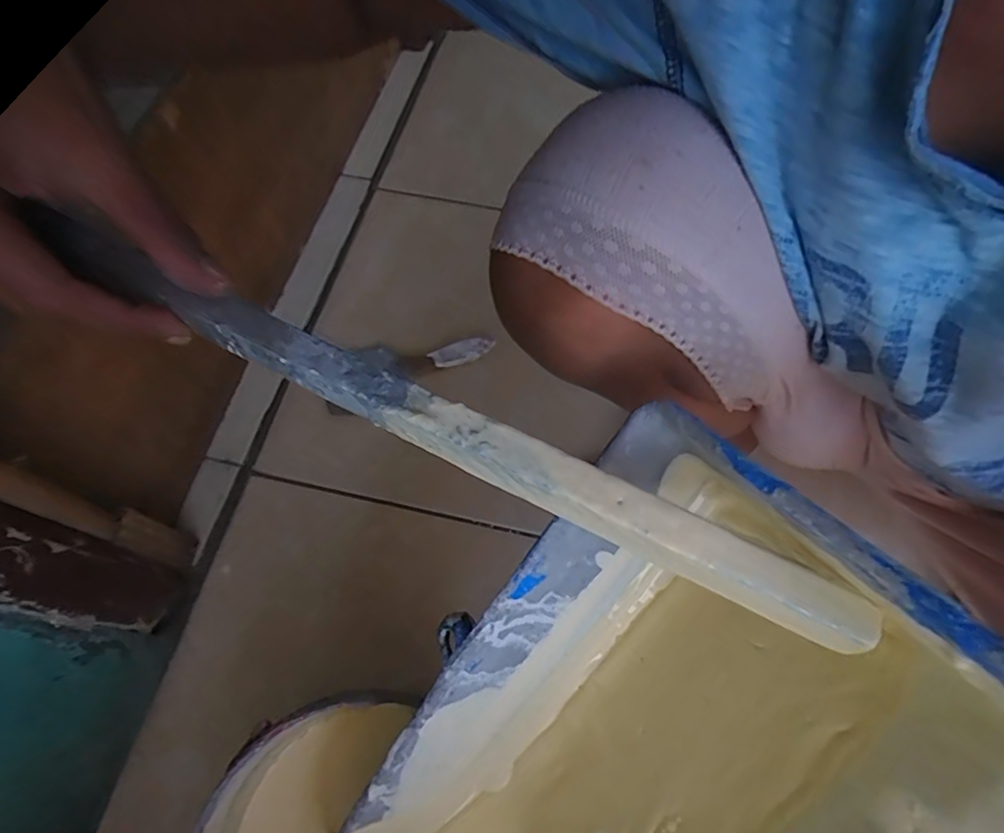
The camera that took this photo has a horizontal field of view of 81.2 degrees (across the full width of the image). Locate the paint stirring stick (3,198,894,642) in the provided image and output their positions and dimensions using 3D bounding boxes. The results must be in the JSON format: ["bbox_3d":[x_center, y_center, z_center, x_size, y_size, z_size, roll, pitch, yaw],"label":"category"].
[{"bbox_3d":[-0.032,-0.001,0.209,0.322,0.016,0.021,26,69,9],"label":"paint stirring stick"}]

